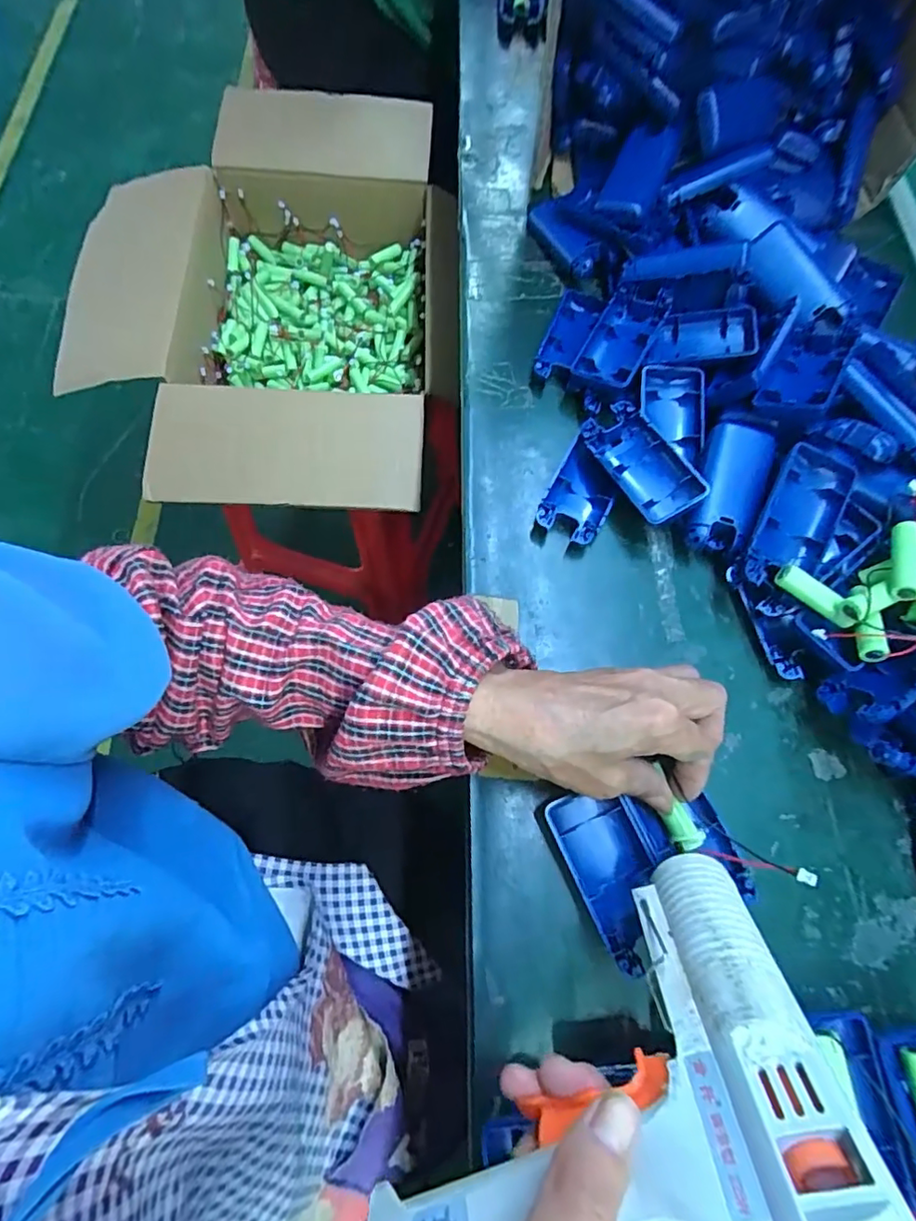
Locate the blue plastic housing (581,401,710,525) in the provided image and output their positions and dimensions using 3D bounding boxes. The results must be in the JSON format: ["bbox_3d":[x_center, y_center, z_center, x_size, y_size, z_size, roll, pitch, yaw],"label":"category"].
[{"bbox_3d":[0.125,-0.099,0.376,0.041,0.019,0.089,-37,68,12],"label":"blue plastic housing"}]

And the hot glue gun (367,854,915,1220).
[{"bbox_3d":[0.053,0.181,0.204,0.156,0.160,0.040,-21,106,9],"label":"hot glue gun"}]

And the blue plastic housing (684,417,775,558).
[{"bbox_3d":[0.179,-0.083,0.364,0.039,0.020,0.090,17,86,4],"label":"blue plastic housing"}]

